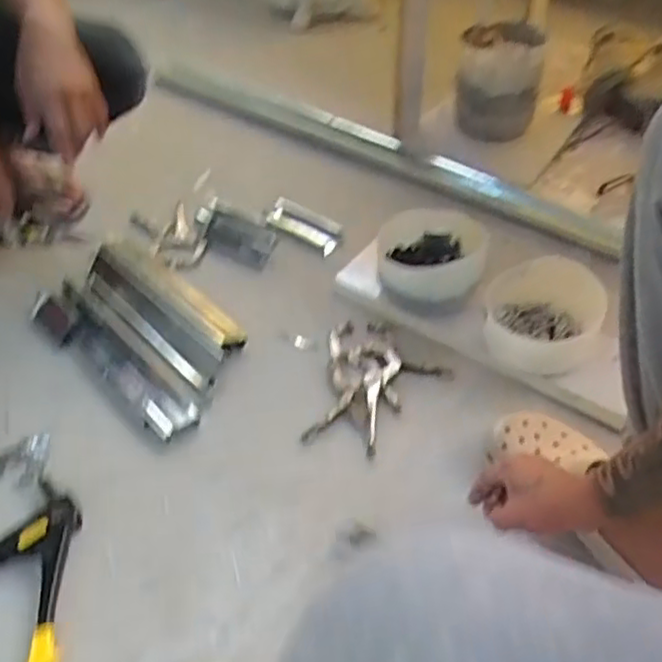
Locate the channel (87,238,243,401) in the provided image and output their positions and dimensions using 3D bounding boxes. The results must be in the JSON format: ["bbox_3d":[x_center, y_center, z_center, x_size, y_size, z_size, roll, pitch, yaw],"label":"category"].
[{"bbox_3d":[-0.260,-0.041,1.031,0.123,0.028,0.341,-34,55,-28],"label":"channel"}]

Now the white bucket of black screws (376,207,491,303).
[{"bbox_3d":[0.142,-0.098,0.998,0.160,0.099,0.134,1,47,4],"label":"white bucket of black screws"}]

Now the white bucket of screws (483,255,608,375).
[{"bbox_3d":[0.274,-0.017,0.903,0.147,0.079,0.154,17,50,17],"label":"white bucket of screws"}]

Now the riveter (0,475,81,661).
[{"bbox_3d":[-0.343,0.276,0.739,0.228,0.031,0.245,18,49,16],"label":"riveter"}]

